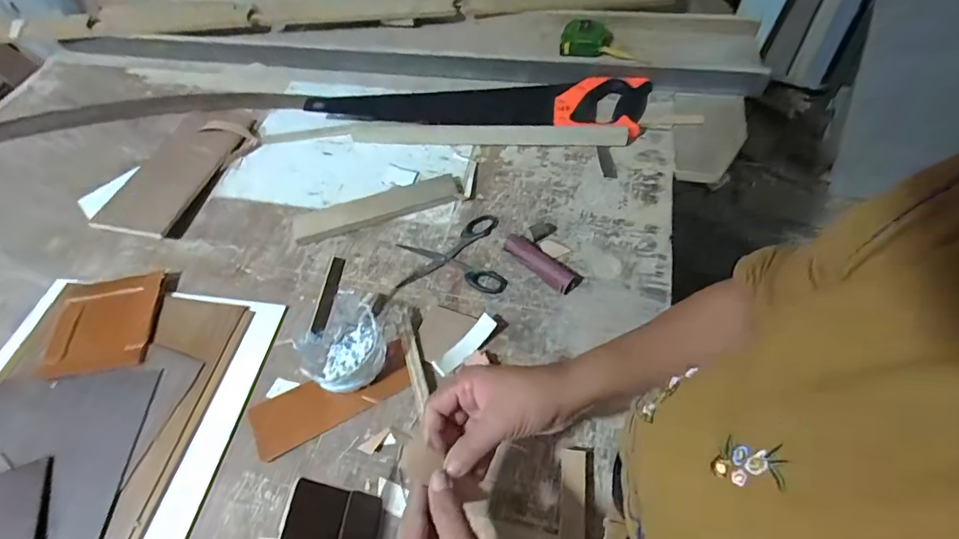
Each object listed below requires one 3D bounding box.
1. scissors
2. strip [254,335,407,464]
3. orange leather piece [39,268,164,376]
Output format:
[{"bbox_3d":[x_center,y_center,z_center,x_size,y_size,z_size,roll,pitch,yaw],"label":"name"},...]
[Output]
[{"bbox_3d":[-0.041,-0.017,0.586,0.137,0.005,0.113,-7,58,0],"label":"scissors"},{"bbox_3d":[-0.159,0.140,0.502,0.172,0.008,0.061,-24,60,-10],"label":"strip"},{"bbox_3d":[-0.457,0.066,0.564,0.115,0.016,0.124,-10,58,-2],"label":"orange leather piece"}]

